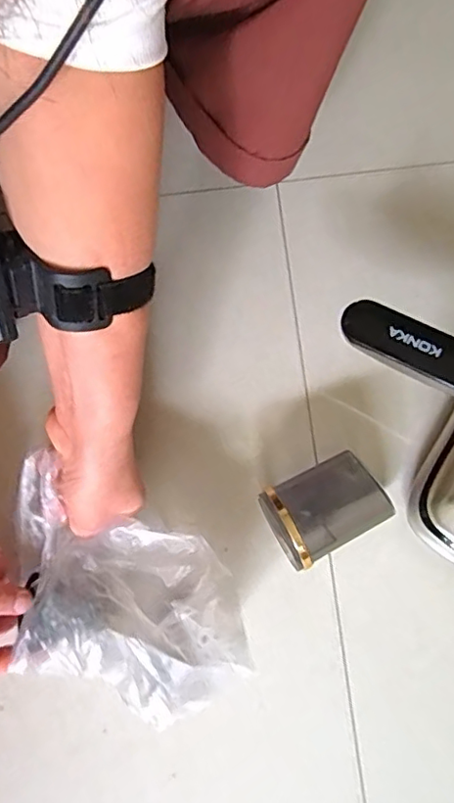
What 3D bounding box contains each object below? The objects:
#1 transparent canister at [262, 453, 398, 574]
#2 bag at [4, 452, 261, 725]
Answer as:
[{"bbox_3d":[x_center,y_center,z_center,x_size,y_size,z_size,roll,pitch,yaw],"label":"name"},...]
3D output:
[{"bbox_3d":[0.076,0.082,0.450,0.085,0.067,0.063,-28,81,-5],"label":"transparent canister"},{"bbox_3d":[-0.080,0.137,0.406,0.189,0.062,0.123,28,81,5],"label":"bag"}]

